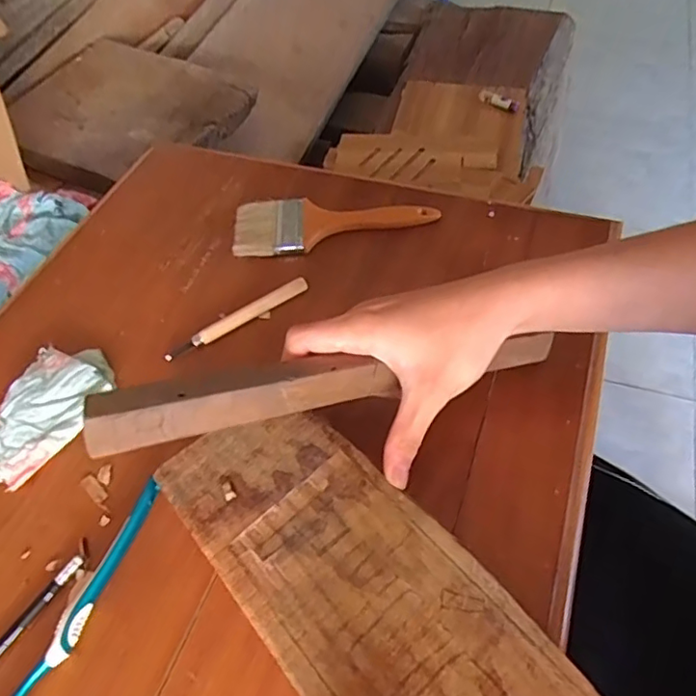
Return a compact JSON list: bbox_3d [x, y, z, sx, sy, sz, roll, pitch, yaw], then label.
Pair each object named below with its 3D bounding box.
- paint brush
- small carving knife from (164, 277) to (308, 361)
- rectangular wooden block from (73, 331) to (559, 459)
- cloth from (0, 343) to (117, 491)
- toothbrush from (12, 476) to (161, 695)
[{"bbox_3d":[-0.013,-0.115,0.531,0.186,0.009,0.068,-2,53,4],"label":"paint brush"},{"bbox_3d":[-0.091,-0.025,0.473,0.129,0.009,0.011,-30,56,-16],"label":"small carving knife"},{"bbox_3d":[0.002,0.016,0.362,0.308,0.028,0.031,-8,50,-25],"label":"rectangular wooden block"},{"bbox_3d":[-0.225,0.047,0.426,0.066,0.018,0.113,13,56,15],"label":"cloth"},{"bbox_3d":[-0.162,0.162,0.339,0.020,0.011,0.178,16,57,17],"label":"toothbrush"}]

